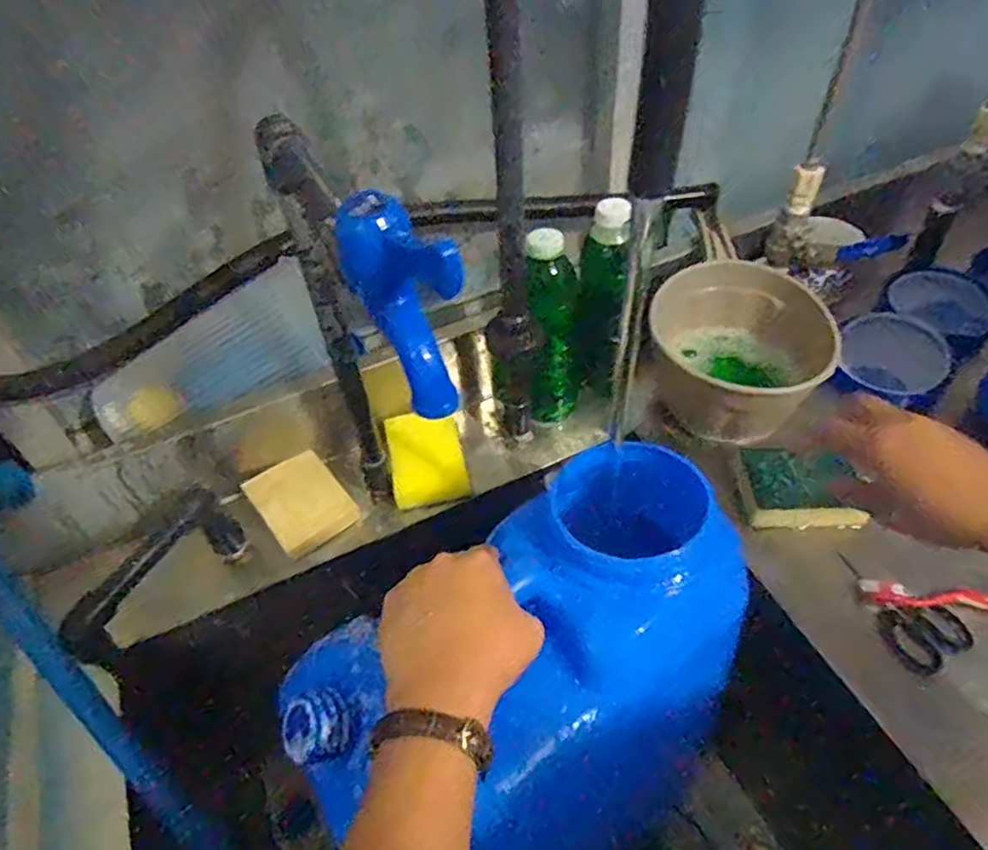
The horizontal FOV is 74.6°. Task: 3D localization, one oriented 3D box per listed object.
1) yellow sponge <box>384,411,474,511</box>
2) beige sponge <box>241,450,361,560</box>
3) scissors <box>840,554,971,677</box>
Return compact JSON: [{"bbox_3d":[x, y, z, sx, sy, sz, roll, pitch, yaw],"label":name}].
[{"bbox_3d":[-0.066,0.031,0.640,0.071,0.019,0.091,-13,79,-12],"label":"yellow sponge"},{"bbox_3d":[-0.183,0.071,0.616,0.074,0.024,0.096,-32,53,-23],"label":"beige sponge"},{"bbox_3d":[0.331,0.150,0.534,0.061,0.010,0.102,-25,51,-18],"label":"scissors"}]

